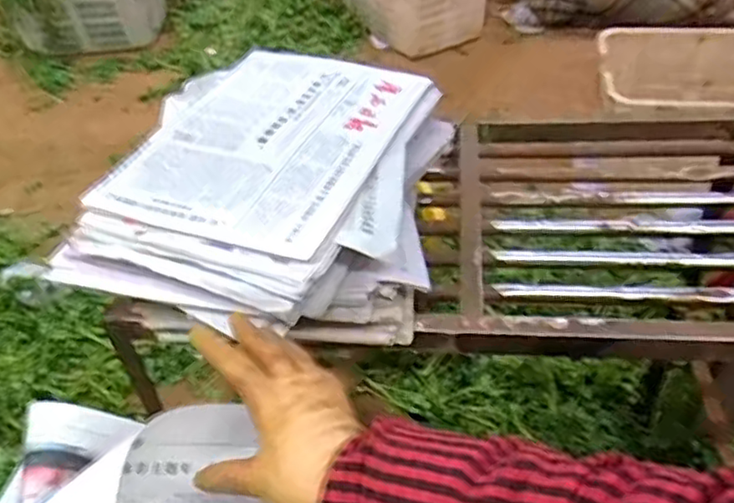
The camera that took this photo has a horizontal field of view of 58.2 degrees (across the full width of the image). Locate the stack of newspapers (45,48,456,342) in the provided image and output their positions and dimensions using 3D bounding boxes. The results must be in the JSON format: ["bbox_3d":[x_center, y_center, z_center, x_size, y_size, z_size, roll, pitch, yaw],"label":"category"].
[{"bbox_3d":[-0.084,-0.088,0.806,0.359,0.104,0.461,12,45,17],"label":"stack of newspapers"}]

